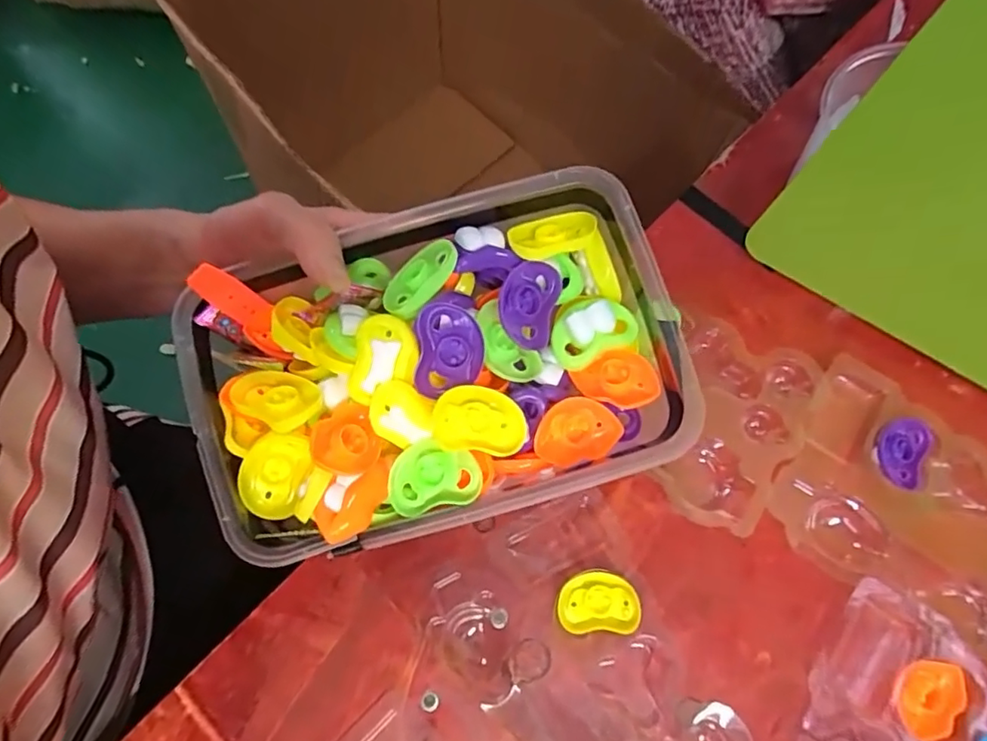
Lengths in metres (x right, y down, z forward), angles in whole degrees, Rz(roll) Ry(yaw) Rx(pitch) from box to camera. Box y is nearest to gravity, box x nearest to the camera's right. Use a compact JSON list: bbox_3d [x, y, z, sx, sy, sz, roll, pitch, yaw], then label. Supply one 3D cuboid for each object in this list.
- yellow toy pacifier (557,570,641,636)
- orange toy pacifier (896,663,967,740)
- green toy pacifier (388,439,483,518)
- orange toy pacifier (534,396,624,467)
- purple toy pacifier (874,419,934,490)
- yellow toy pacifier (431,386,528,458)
[{"bbox_3d":[0.062,0.137,0.336,0.046,0.012,0.033,-5,65,13],"label":"yellow toy pacifier"},{"bbox_3d":[0.248,0.186,0.322,0.028,0.008,0.043,30,72,10],"label":"orange toy pacifier"},{"bbox_3d":[-0.027,0.050,0.279,0.046,0.020,0.032,-18,85,14],"label":"green toy pacifier"},{"bbox_3d":[0.041,0.030,0.279,0.043,0.011,0.029,-10,72,-5],"label":"orange toy pacifier"},{"bbox_3d":[0.263,0.053,0.366,0.028,0.010,0.042,22,70,7],"label":"purple toy pacifier"},{"bbox_3d":[-0.006,0.023,0.270,0.045,0.014,0.029,4,96,-13],"label":"yellow toy pacifier"}]

